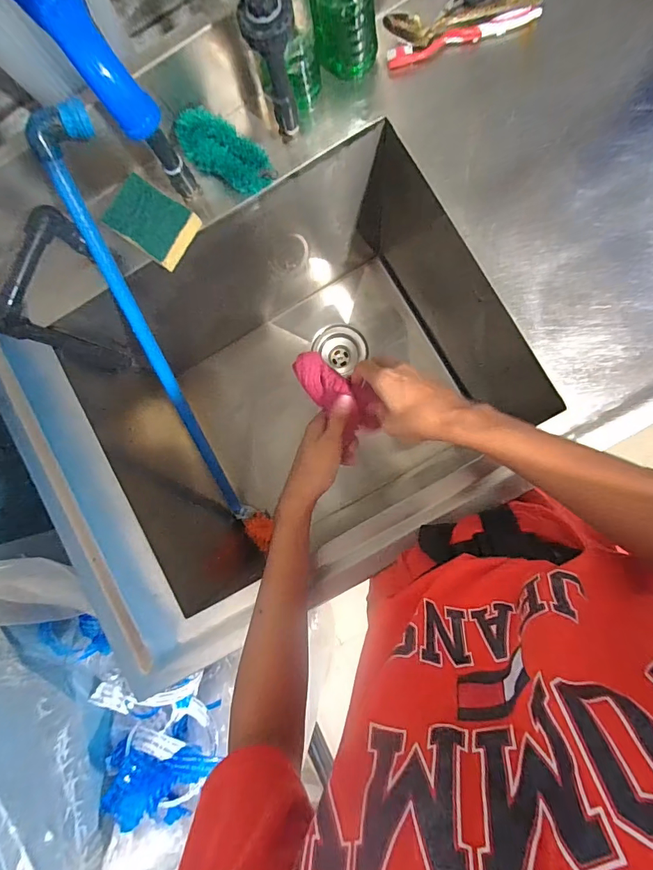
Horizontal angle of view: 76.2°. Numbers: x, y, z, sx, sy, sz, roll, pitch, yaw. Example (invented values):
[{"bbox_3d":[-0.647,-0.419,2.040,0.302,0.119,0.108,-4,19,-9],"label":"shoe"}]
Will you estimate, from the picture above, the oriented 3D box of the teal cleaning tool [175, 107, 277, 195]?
[{"bbox_3d":[-0.126,-0.342,0.510,0.117,0.035,0.058,37,90,8],"label":"teal cleaning tool"}]

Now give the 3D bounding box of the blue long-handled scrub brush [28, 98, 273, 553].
[{"bbox_3d":[-0.218,-0.072,0.630,0.061,0.059,0.677,-10,130,5],"label":"blue long-handled scrub brush"}]

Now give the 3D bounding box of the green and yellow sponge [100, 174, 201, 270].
[{"bbox_3d":[-0.216,-0.263,0.514,0.094,0.029,0.071,35,90,8],"label":"green and yellow sponge"}]

